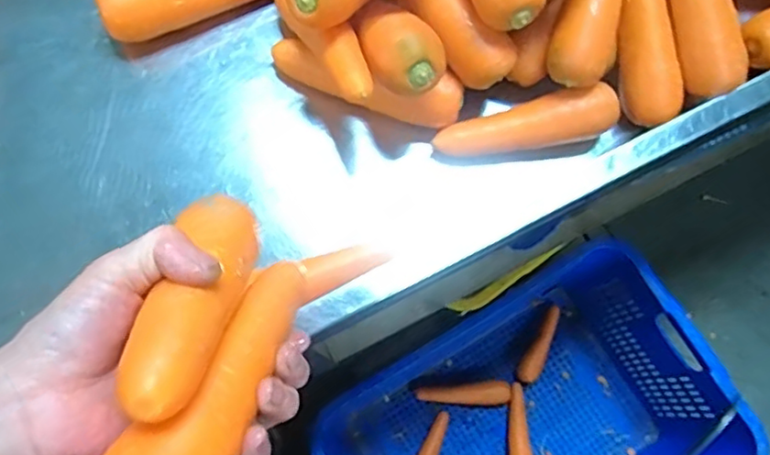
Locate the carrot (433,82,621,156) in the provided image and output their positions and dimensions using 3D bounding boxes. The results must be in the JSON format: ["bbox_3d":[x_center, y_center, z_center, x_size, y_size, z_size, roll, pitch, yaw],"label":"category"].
[{"bbox_3d":[0.112,-0.084,0.498,0.141,0.033,0.034,-8,77,-4],"label":"carrot"}]

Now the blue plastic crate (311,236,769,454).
[{"bbox_3d":[0.233,0.345,1.056,0.612,0.327,0.421,-31,79,-9],"label":"blue plastic crate"}]

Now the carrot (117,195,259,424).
[{"bbox_3d":[-0.087,0.032,0.287,0.037,0.145,0.031,3,119,-1],"label":"carrot"}]

